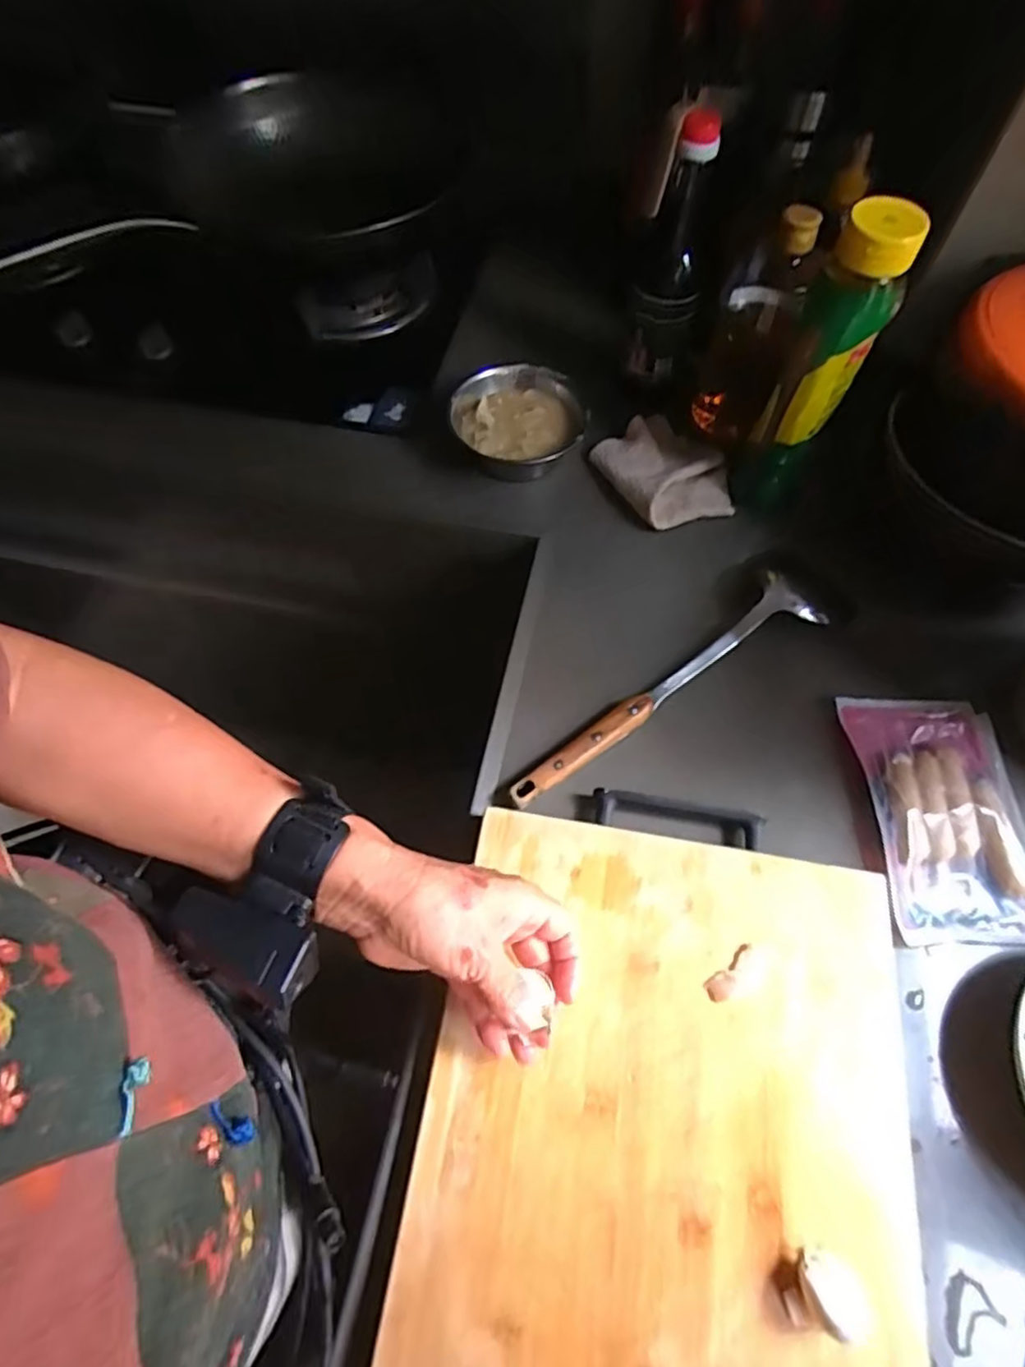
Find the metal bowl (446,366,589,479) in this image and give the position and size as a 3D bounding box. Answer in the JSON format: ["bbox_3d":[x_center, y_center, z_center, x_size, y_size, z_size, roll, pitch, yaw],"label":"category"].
[{"bbox_3d":[0.005,-0.257,0.648,0.124,0.044,0.121,0,62,0],"label":"metal bowl"}]

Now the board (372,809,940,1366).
[{"bbox_3d":[0.088,0.268,0.369,0.277,0.012,0.363,8,63,4],"label":"board"}]

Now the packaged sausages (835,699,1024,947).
[{"bbox_3d":[0.317,0.090,0.477,0.108,0.016,0.179,1,60,2],"label":"packaged sausages"}]

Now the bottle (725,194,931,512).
[{"bbox_3d":[0.243,-0.247,0.539,0.060,0.242,0.050,-25,65,-13],"label":"bottle"}]

